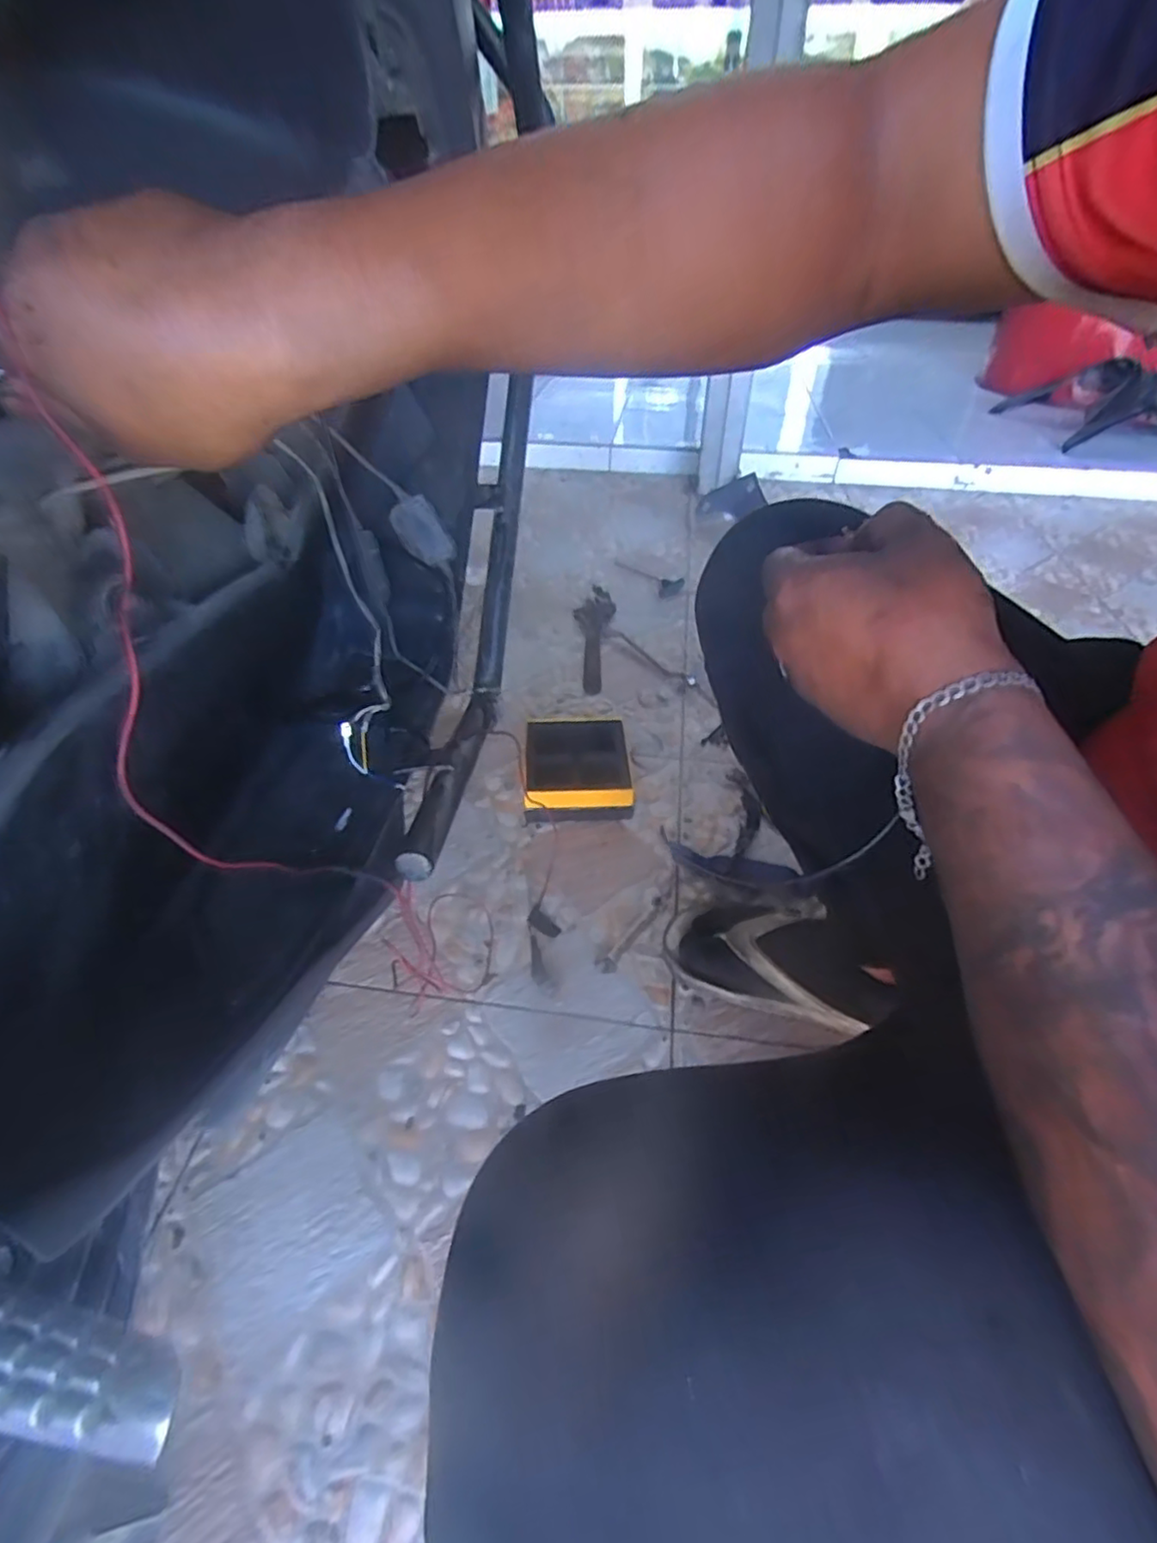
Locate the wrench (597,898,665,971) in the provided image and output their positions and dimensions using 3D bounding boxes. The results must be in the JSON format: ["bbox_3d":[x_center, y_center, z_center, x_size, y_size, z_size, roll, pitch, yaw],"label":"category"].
[{"bbox_3d":[0.060,0.180,0.726,0.019,0.004,0.119,28,48,27],"label":"wrench"}]

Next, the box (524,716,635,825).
[{"bbox_3d":[-0.004,-0.009,0.922,0.143,0.056,0.169,-2,41,-4],"label":"box"}]

